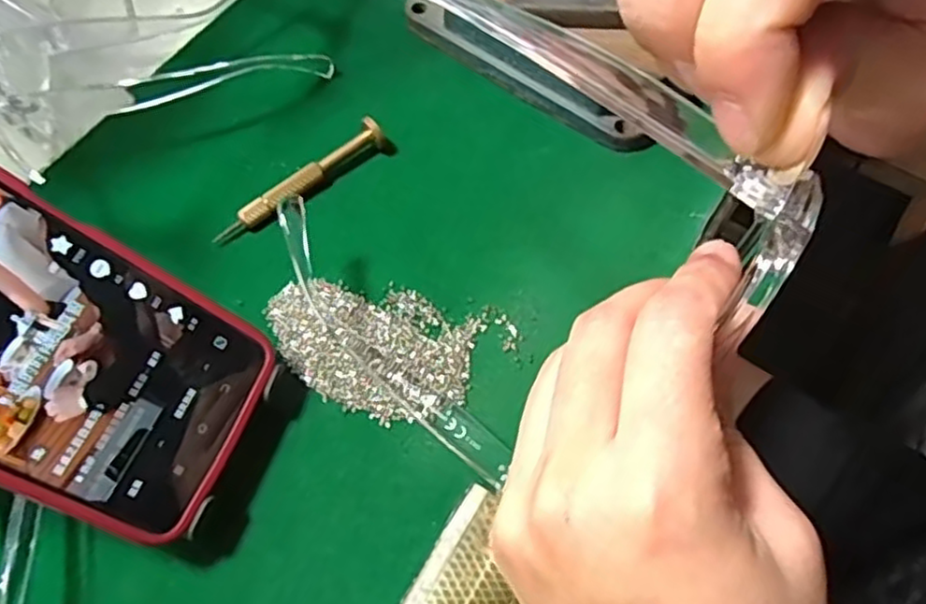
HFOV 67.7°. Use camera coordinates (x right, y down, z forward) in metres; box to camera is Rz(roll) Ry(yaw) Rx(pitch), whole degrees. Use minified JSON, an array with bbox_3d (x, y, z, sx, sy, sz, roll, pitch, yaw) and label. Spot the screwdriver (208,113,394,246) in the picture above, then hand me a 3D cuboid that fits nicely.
[{"bbox_3d":[-0.072,-0.055,0.310,0.088,0.012,0.014,-31,67,-14],"label":"screwdriver"}]

